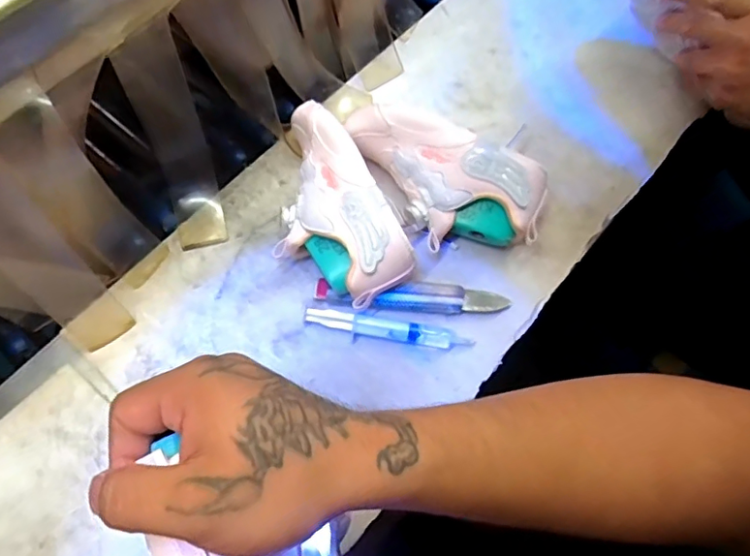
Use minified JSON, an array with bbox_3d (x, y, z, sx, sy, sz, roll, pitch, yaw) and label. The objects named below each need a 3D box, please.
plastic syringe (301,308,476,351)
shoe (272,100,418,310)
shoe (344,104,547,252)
[{"bbox_3d":[0.011,0.044,0.467,0.136,0.016,0.019,9,69,3],"label":"plastic syringe"},{"bbox_3d":[-0.045,-0.059,0.478,0.088,0.077,0.179,-26,71,-11],"label":"shoe"},{"bbox_3d":[0.056,-0.082,0.488,0.177,0.067,0.085,25,70,9],"label":"shoe"}]

